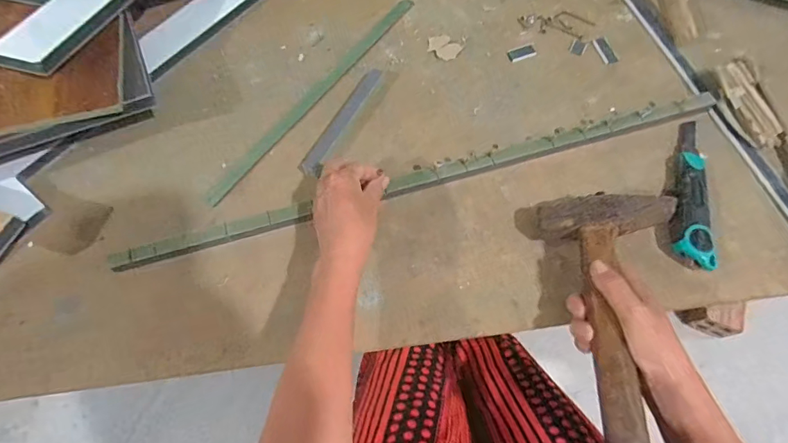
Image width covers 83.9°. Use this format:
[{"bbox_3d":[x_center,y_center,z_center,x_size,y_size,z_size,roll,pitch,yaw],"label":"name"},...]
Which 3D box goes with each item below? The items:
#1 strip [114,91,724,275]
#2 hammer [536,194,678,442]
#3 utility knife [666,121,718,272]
[{"bbox_3d":[0.036,-0.050,0.487,0.680,0.018,0.023,-16,65,-5],"label":"strip"},{"bbox_3d":[0.201,0.083,0.395,0.117,0.058,0.241,2,60,2],"label":"hammer"},{"bbox_3d":[0.318,-0.037,0.472,0.044,0.028,0.180,15,66,8],"label":"utility knife"}]

